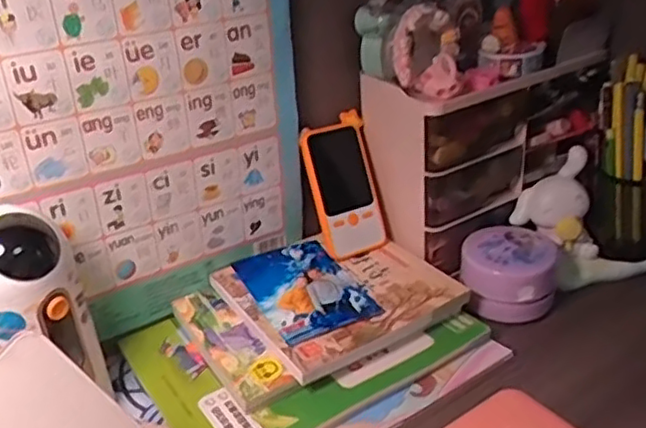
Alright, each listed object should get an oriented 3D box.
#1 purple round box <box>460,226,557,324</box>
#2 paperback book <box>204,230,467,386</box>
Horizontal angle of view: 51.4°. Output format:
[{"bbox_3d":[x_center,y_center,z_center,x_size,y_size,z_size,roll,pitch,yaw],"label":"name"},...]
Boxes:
[{"bbox_3d":[0.164,0.052,0.599,0.078,0.054,0.078,5,30,17],"label":"purple round box"},{"bbox_3d":[0.013,0.065,0.582,0.169,0.019,0.156,-19,35,-27],"label":"paperback book"}]

